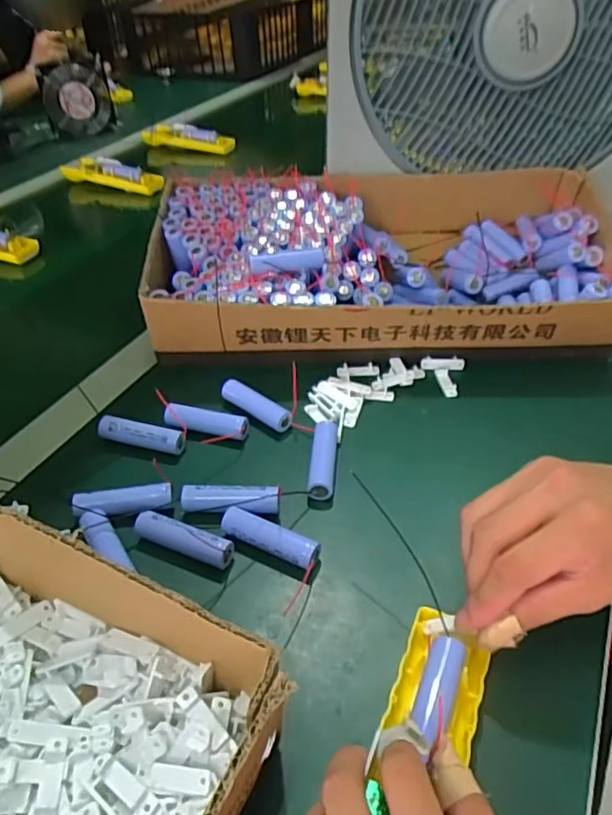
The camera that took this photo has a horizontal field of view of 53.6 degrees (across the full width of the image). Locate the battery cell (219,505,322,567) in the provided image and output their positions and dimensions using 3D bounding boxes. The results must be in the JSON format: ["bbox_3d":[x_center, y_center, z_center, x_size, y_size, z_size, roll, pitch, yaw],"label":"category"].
[{"bbox_3d":[-0.024,0.084,0.387,0.066,0.017,0.016,18,44,22],"label":"battery cell"}]

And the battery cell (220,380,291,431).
[{"bbox_3d":[-0.040,-0.002,0.487,0.064,0.019,0.013,26,47,29],"label":"battery cell"}]

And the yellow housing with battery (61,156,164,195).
[{"bbox_3d":[-0.292,-0.352,0.911,0.162,0.034,0.035,15,43,19],"label":"yellow housing with battery"}]

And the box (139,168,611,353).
[{"bbox_3d":[0.072,-0.139,0.587,0.423,0.100,0.218,-1,40,1],"label":"box"}]

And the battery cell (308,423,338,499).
[{"bbox_3d":[0.013,0.037,0.443,0.018,0.016,0.072,3,40,6],"label":"battery cell"}]

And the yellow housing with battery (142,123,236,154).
[{"bbox_3d":[-0.200,-0.464,1.041,0.159,0.037,0.030,8,41,12],"label":"yellow housing with battery"}]

